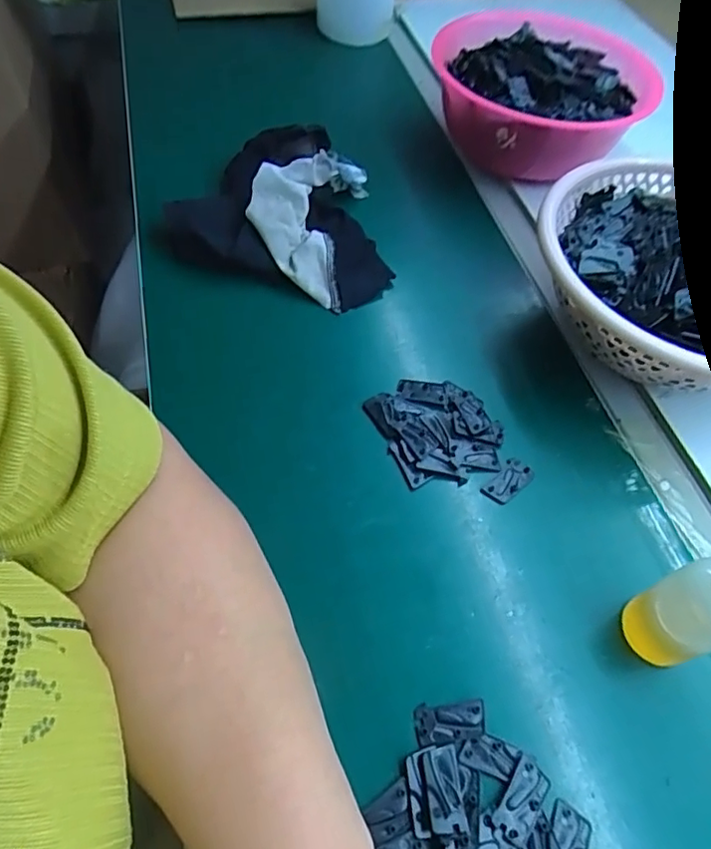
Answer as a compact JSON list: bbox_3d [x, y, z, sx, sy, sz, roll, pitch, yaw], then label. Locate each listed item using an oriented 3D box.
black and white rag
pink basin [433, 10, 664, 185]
[{"bbox_3d":[-0.049,-0.174,0.460,0.182,0.056,0.145,19,58,9],"label":"black and white rag"},{"bbox_3d":[0.152,-0.277,0.512,0.162,0.095,0.166,1,57,-2],"label":"pink basin"}]

